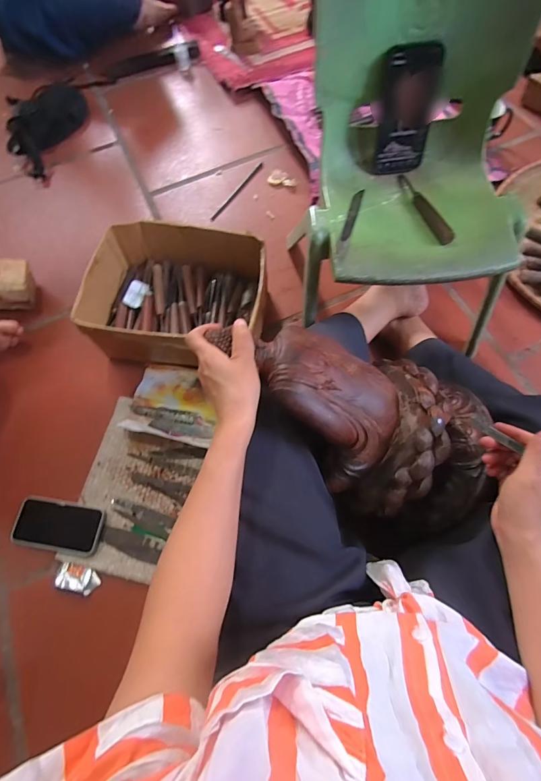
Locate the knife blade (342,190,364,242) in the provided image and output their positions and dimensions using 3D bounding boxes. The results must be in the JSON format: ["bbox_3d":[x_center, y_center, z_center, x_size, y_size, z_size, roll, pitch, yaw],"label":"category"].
[{"bbox_3d":[0.129,-0.276,0.588,0.016,0.004,0.132,17,60,4],"label":"knife blade"}]

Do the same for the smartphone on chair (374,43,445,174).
[{"bbox_3d":[0.210,-0.423,0.578,0.082,0.165,0.015,-6,54,4],"label":"smartphone on chair"}]

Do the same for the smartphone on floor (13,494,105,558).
[{"bbox_3d":[-0.373,0.239,0.664,0.156,0.011,0.082,9,68,6],"label":"smartphone on floor"}]

